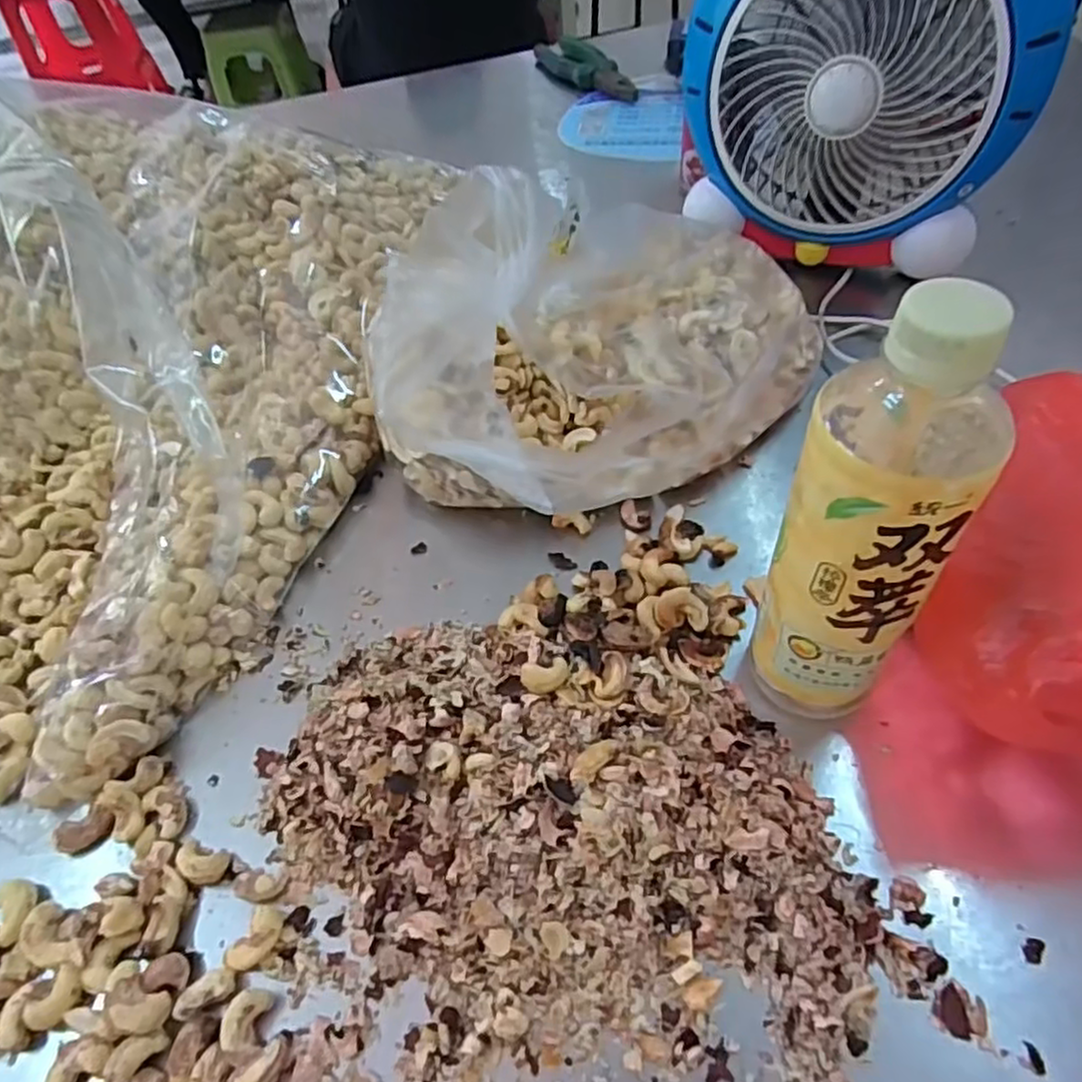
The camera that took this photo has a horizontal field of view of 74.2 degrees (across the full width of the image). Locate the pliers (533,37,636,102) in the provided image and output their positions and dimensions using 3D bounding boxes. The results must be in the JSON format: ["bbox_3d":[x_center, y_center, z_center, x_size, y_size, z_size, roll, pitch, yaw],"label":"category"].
[{"bbox_3d":[0.050,-0.573,0.868,0.060,0.024,0.224,-21,52,-11],"label":"pliers"}]

